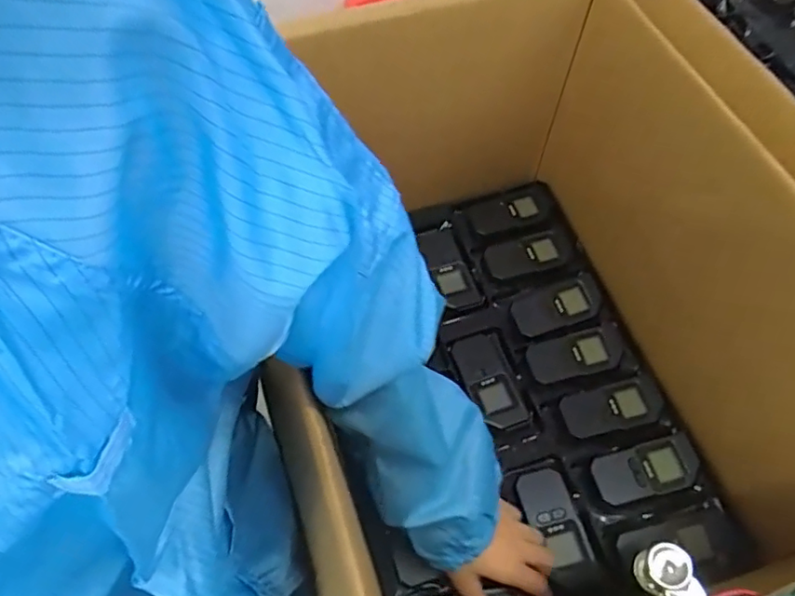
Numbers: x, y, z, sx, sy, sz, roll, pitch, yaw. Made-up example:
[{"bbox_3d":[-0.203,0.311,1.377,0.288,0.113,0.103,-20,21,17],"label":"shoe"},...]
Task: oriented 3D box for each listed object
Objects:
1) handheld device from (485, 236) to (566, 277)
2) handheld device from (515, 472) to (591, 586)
[{"bbox_3d":[0.164,-0.056,0.739,0.106,0.011,0.041,-11,61,-8],"label":"handheld device"},{"bbox_3d":[0.158,0.228,0.579,0.050,0.011,0.104,-17,67,-11],"label":"handheld device"}]

